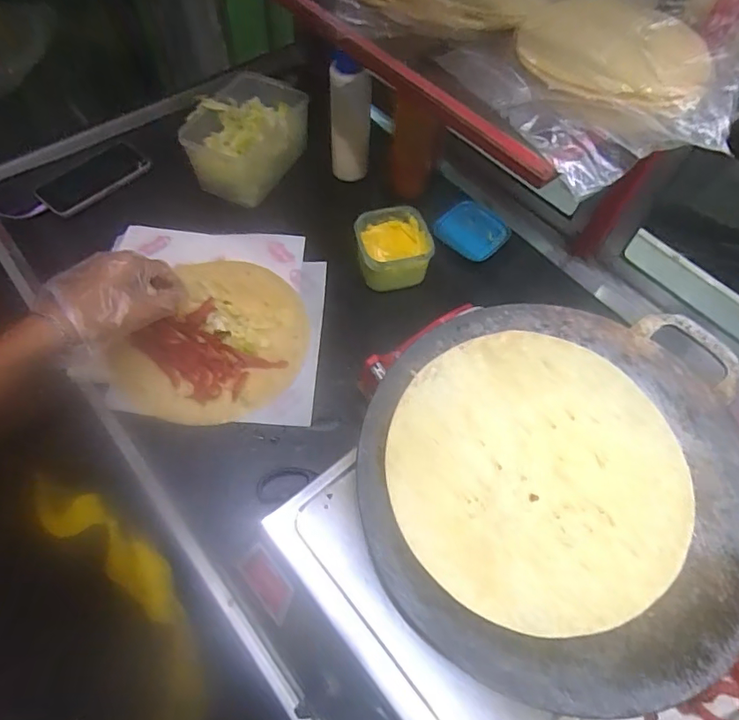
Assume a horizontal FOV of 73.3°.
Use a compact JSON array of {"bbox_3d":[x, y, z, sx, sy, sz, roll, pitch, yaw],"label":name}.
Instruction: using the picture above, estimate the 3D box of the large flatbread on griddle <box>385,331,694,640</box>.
[{"bbox_3d":[0.146,0.094,0.434,0.251,0.022,0.248,13,62,4],"label":"large flatbread on griddle"}]

